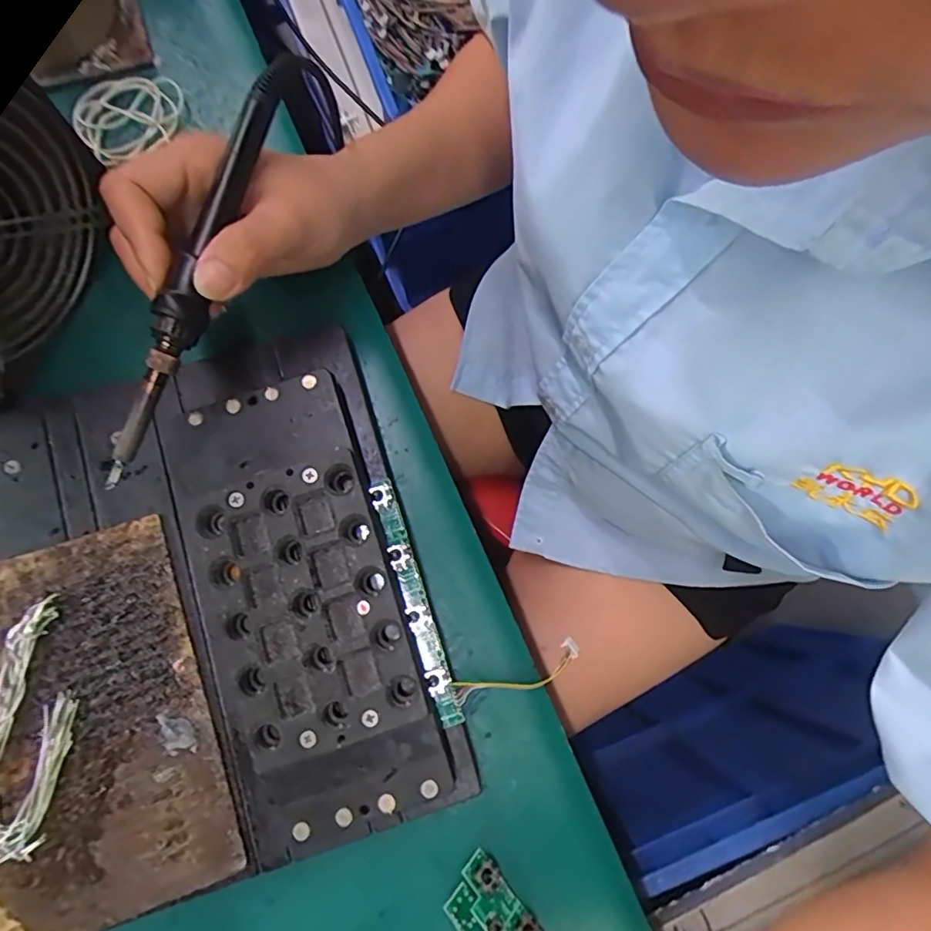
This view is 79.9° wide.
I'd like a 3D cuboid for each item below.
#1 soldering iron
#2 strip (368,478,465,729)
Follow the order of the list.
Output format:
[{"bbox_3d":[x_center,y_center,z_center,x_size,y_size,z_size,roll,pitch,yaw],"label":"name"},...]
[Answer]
[{"bbox_3d":[-0.111,-0.088,0.236,0.016,0.017,0.201,19,84,3],"label":"soldering iron"},{"bbox_3d":[-0.025,0.064,0.266,0.011,0.012,0.118,-18,79,-3],"label":"strip"}]

